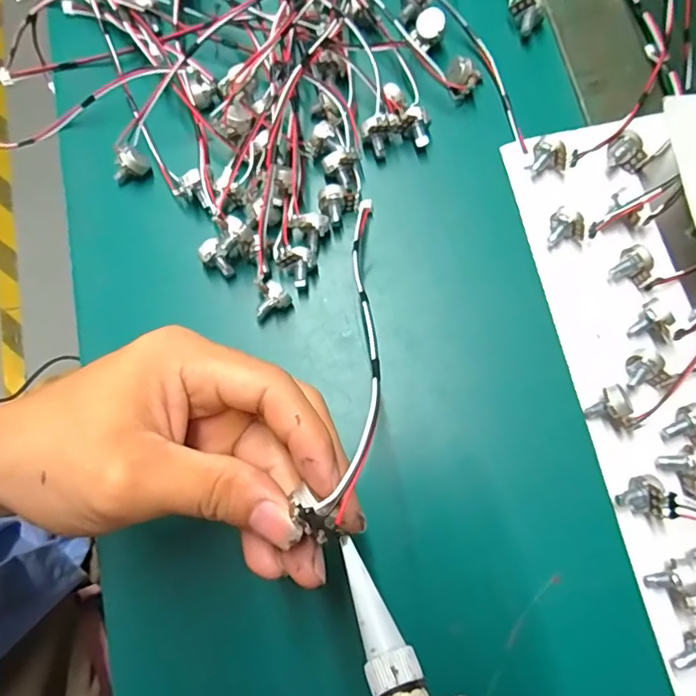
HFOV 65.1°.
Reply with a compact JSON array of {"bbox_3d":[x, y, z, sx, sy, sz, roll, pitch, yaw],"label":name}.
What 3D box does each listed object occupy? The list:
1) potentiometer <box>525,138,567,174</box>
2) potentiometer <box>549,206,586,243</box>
[{"bbox_3d":[0.111,-0.104,0.302,0.019,0.017,0.013,21,79,6],"label":"potentiometer"},{"bbox_3d":[0.117,-0.067,0.294,0.018,0.014,0.015,-7,77,0],"label":"potentiometer"}]

